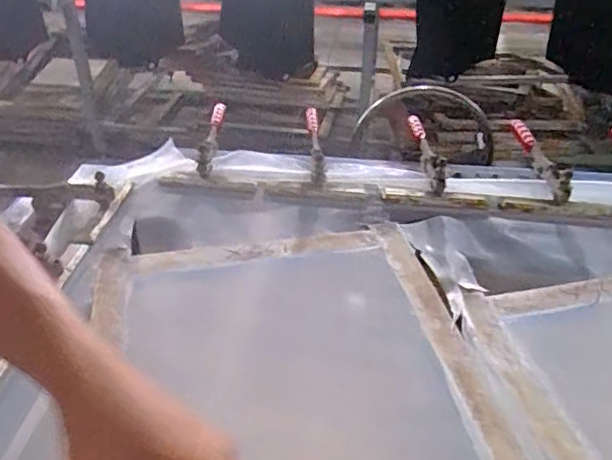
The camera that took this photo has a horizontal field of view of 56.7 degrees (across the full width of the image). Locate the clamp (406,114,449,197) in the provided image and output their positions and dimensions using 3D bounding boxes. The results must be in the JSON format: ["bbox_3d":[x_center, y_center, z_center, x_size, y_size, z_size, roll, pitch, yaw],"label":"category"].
[{"bbox_3d":[0.182,-0.128,0.875,0.026,0.047,0.211,0,35,0],"label":"clamp"}]

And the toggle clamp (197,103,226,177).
[{"bbox_3d":[-0.148,-0.147,0.895,0.020,0.040,0.194,0,35,0],"label":"toggle clamp"}]

